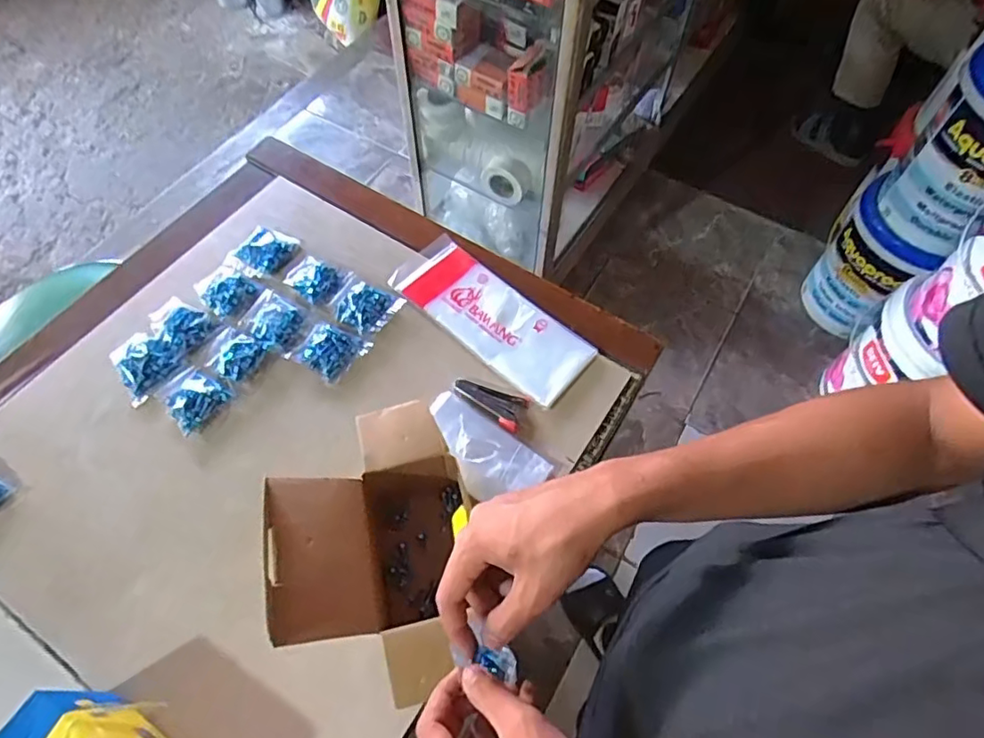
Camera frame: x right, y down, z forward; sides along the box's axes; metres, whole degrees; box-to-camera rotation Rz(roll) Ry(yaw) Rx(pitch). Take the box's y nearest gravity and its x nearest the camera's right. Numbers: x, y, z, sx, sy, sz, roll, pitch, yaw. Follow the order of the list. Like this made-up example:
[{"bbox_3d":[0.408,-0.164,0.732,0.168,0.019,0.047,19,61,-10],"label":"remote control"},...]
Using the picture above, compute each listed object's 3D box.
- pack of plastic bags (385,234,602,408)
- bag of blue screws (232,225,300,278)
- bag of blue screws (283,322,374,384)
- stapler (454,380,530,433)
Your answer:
[{"bbox_3d":[-0.003,-0.071,0.770,0.280,0.018,0.110,39,67,18],"label":"pack of plastic bags"},{"bbox_3d":[-0.310,-0.160,0.808,0.074,0.017,0.082,23,63,11],"label":"bag of blue screws"},{"bbox_3d":[-0.204,-0.026,0.729,0.079,0.021,0.068,28,64,13],"label":"bag of blue screws"},{"bbox_3d":[-0.004,0.038,0.703,0.087,0.015,0.048,22,63,10],"label":"stapler"}]

